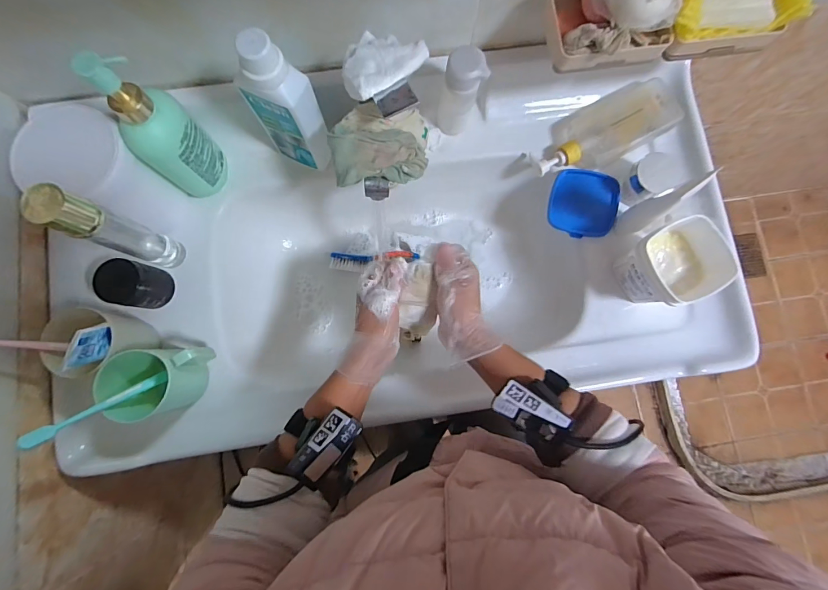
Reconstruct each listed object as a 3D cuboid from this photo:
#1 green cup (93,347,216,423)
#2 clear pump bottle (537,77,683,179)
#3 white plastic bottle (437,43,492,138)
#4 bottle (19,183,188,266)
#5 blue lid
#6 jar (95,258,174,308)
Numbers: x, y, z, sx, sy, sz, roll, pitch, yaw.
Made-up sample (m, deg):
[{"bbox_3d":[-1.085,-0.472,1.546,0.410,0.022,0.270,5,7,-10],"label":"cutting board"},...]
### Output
[{"bbox_3d":[-0.308,0.106,0.463,0.102,0.086,0.078,-5,82,-2],"label":"green cup"},{"bbox_3d":[0.273,-0.239,0.546,0.197,0.050,0.093,-24,83,-4],"label":"clear pump bottle"},{"bbox_3d":[0.063,-0.267,0.501,0.051,0.146,0.046,2,82,-1],"label":"white plastic bottle"},{"bbox_3d":[-0.343,-0.072,0.439,0.040,0.195,0.041,19,82,2],"label":"bottle"},{"bbox_3d":[0.249,-0.134,0.557,0.093,0.015,0.095,13,82,1],"label":"blue lid"},{"bbox_3d":[-0.360,-0.012,0.489,0.050,0.074,0.053,0,82,-1],"label":"jar"}]

